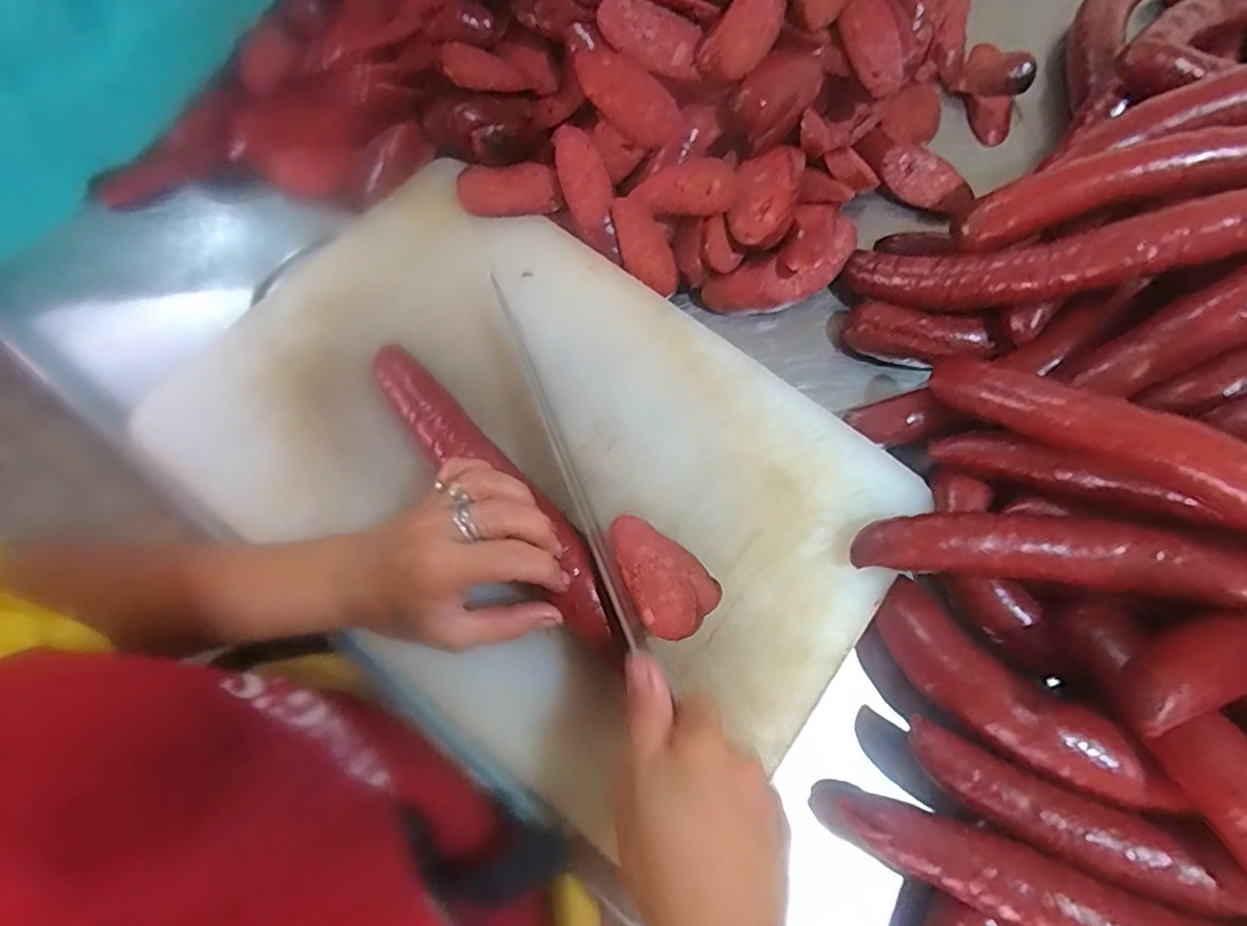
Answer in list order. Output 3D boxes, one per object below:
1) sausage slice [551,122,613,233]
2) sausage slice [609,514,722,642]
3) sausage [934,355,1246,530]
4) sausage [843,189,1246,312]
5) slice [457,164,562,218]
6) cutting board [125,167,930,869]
[{"bbox_3d":[-0.029,-0.203,0.447,0.032,0.012,0.075,-19,98,-8],"label":"sausage slice"},{"bbox_3d":[0.018,0.065,0.367,0.045,0.030,0.075,-39,78,-13],"label":"sausage slice"},{"bbox_3d":[0.278,-0.001,0.332,0.028,0.048,0.231,-43,53,-14],"label":"sausage"},{"bbox_3d":[0.288,-0.130,0.390,0.277,0.036,0.053,-3,70,28],"label":"sausage"},{"bbox_3d":[-0.084,-0.200,0.456,0.072,0.012,0.040,-7,73,-5],"label":"slice"},{"bbox_3d":[-0.051,-0.002,0.393,0.430,0.030,0.291,37,74,9],"label":"cutting board"}]

